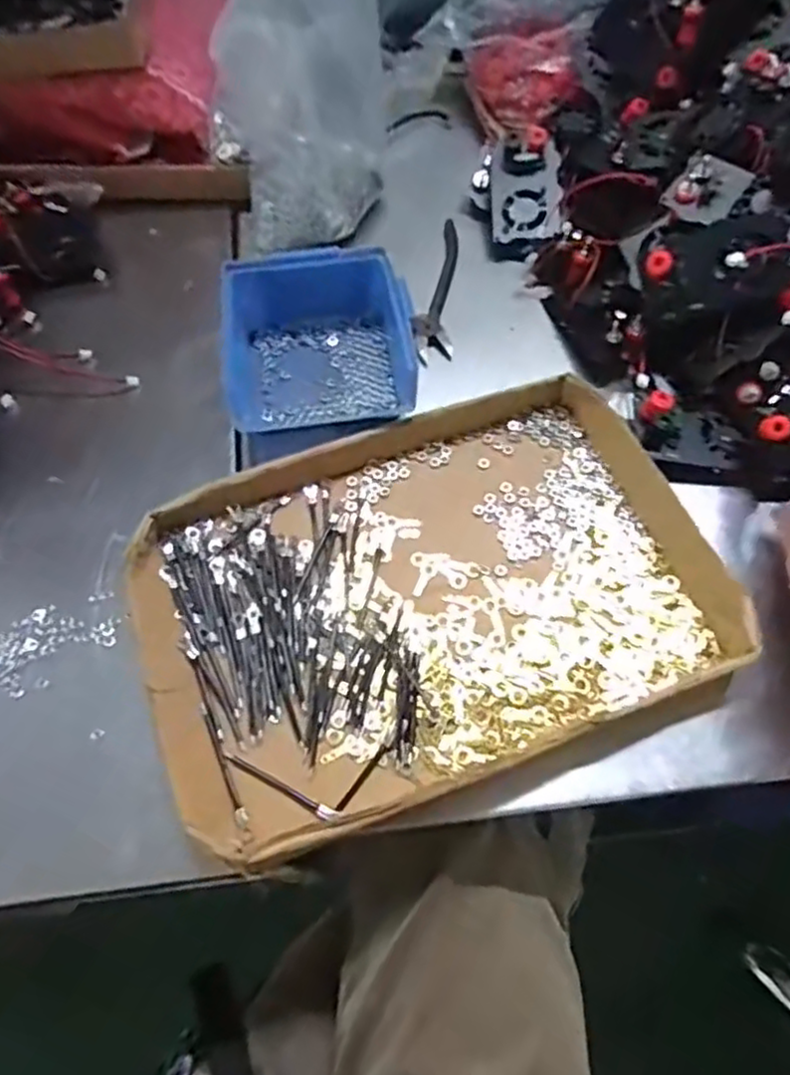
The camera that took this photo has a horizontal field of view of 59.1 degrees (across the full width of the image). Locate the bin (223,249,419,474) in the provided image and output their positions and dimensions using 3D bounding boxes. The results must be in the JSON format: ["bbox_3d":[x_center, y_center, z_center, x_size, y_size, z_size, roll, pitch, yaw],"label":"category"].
[{"bbox_3d":[-0.052,-0.138,0.505,0.132,0.062,0.140,-4,62,-1],"label":"bin"}]

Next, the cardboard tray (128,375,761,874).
[{"bbox_3d":[0.020,0.032,0.430,0.332,0.032,0.233,-19,61,-10],"label":"cardboard tray"}]

